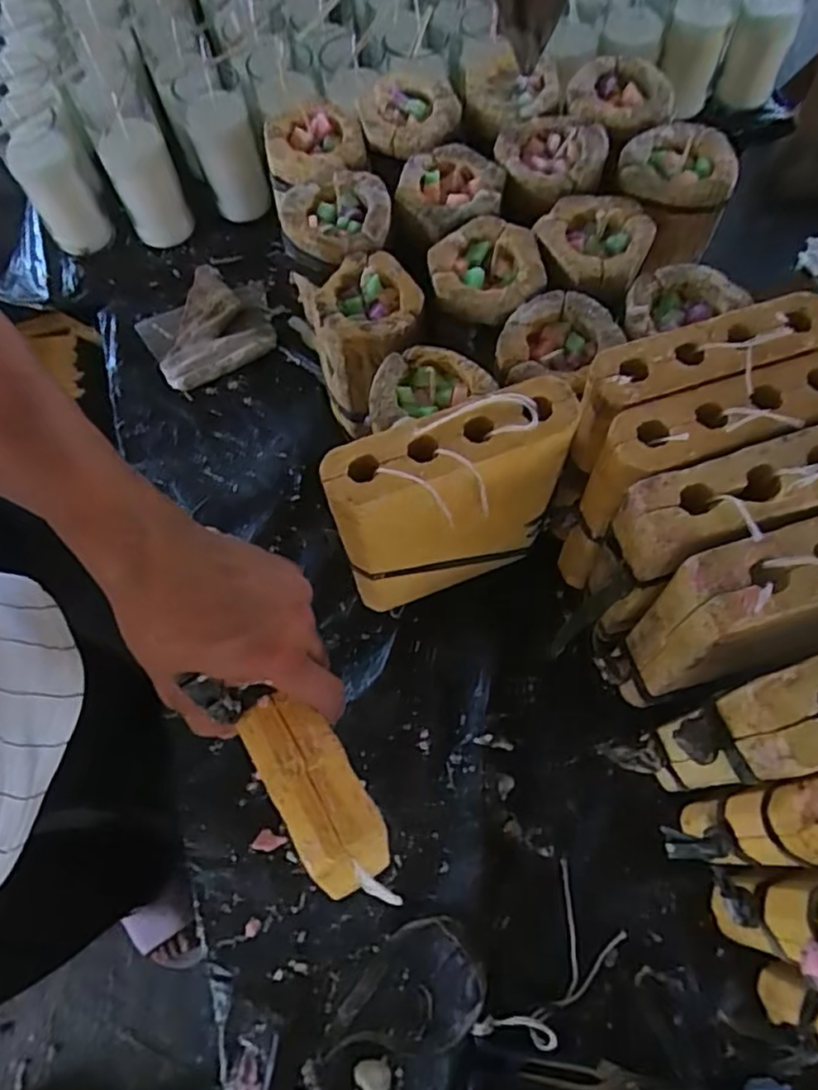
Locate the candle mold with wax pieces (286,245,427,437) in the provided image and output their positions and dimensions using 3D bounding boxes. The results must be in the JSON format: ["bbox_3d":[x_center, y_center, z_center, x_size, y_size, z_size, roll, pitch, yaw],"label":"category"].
[{"bbox_3d":[-0.034,-0.167,0.562,0.090,0.122,0.095,-21,68,-7],"label":"candle mold with wax pieces"}]

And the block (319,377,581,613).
[{"bbox_3d":[0.025,-0.022,0.484,0.173,0.198,0.053,-21,68,-7],"label":"block"}]

